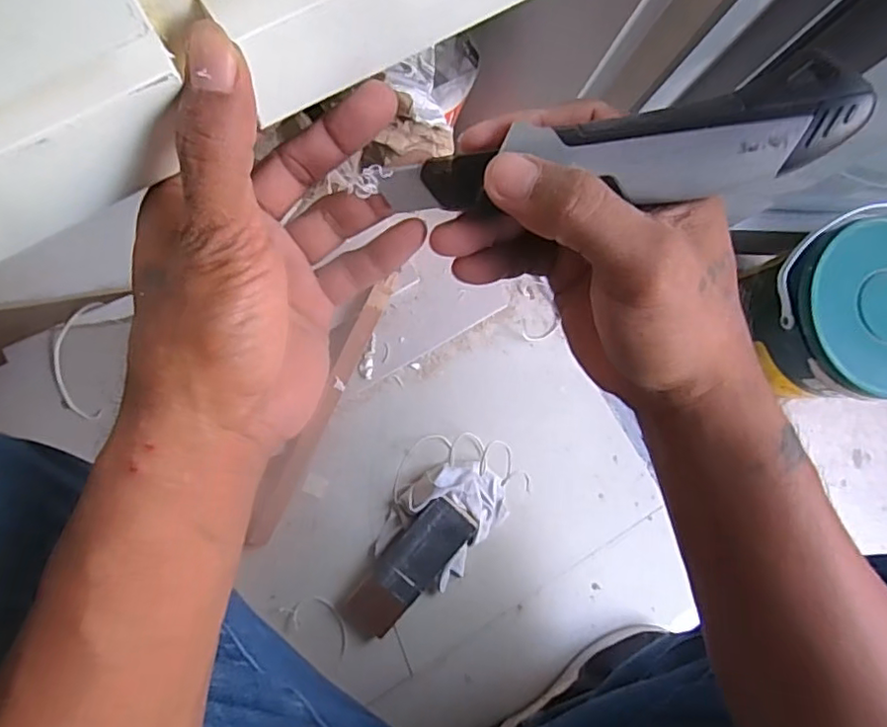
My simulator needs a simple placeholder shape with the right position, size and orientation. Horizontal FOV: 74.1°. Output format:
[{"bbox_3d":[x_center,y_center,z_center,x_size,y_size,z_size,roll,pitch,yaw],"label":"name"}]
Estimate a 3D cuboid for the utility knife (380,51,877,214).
[{"bbox_3d":[0.060,-0.077,0.216,0.168,0.013,0.035,-5,86,14],"label":"utility knife"}]

